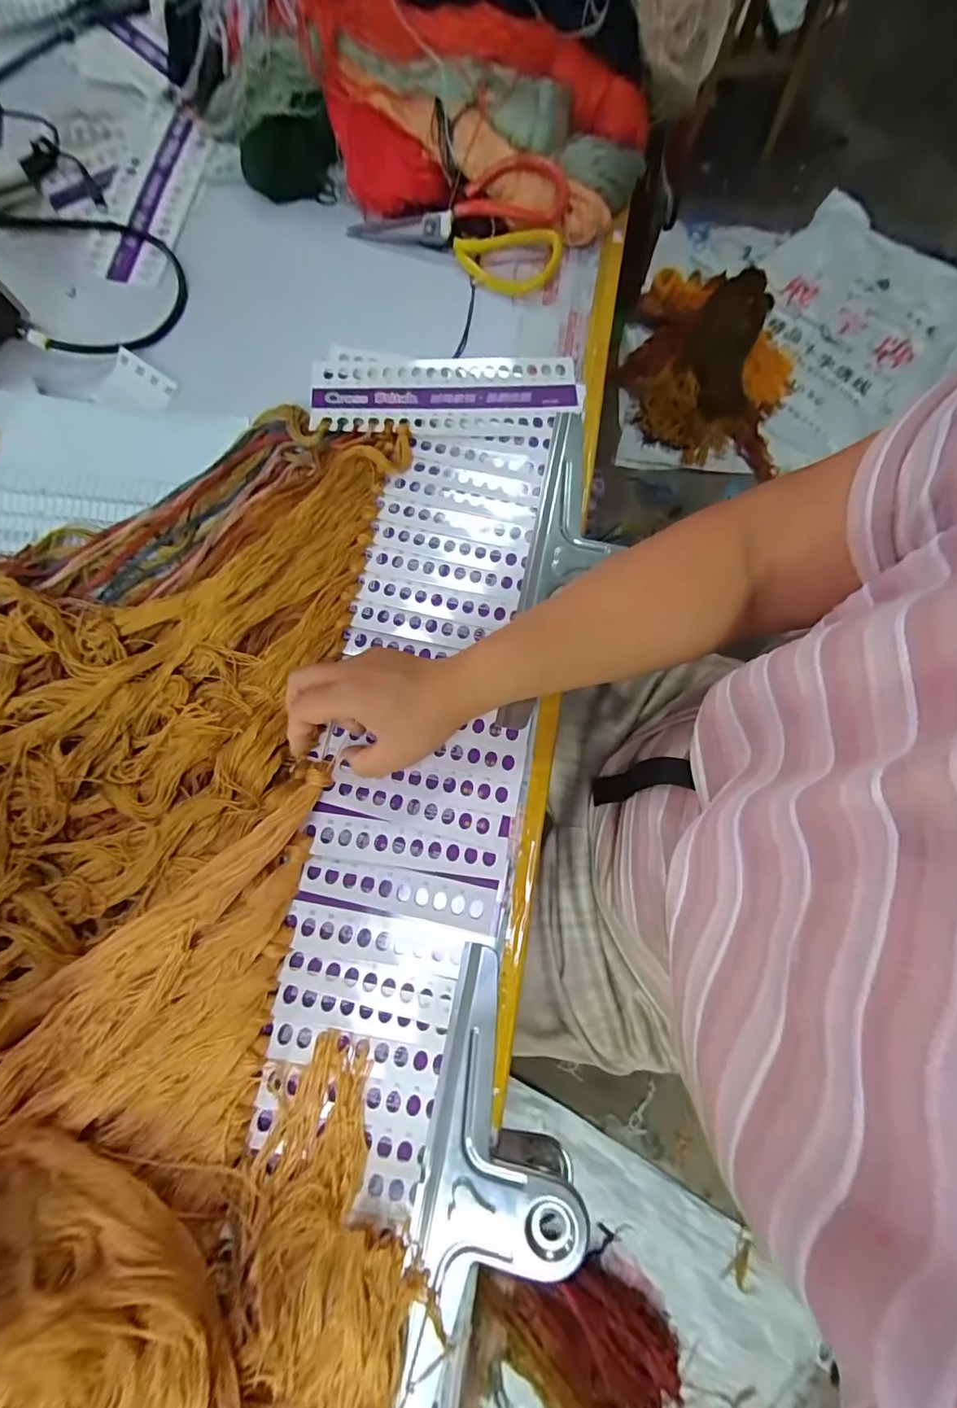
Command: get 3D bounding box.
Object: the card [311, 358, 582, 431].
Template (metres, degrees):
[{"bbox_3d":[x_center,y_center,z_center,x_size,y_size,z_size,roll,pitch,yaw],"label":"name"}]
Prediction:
[{"bbox_3d":[-0.029,-0.285,0.459,0.241,0.009,0.079,0,77,-3],"label":"card"}]

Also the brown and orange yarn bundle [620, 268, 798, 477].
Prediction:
[{"bbox_3d":[0.545,-0.816,1.153,0.396,0.080,0.528,17,77,3],"label":"brown and orange yarn bundle"}]

